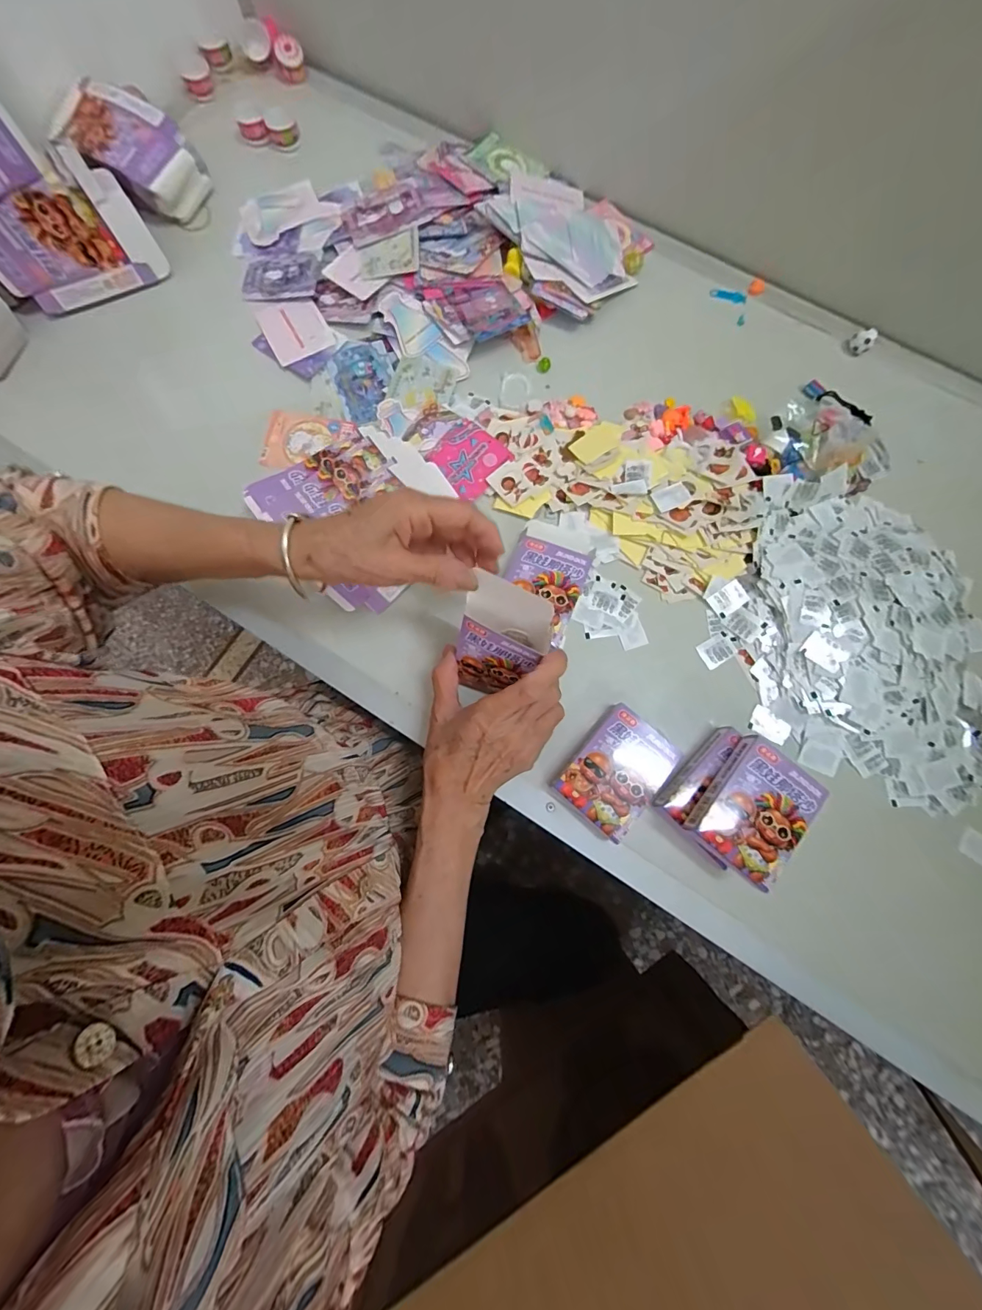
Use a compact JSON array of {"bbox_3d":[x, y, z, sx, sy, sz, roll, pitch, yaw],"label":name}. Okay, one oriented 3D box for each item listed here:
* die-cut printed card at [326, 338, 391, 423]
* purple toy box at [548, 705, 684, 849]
[{"bbox_3d":[-0.134,-0.285,0.459,0.059,0.007,0.092,-13,79,-2],"label":"die-cut printed card"},{"bbox_3d":[0.104,0.098,0.363,0.071,0.026,0.094,41,82,8],"label":"purple toy box"}]

